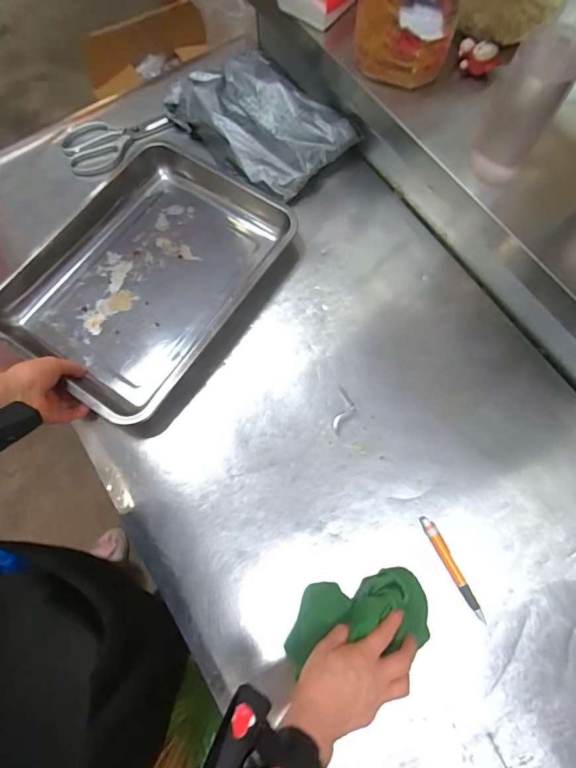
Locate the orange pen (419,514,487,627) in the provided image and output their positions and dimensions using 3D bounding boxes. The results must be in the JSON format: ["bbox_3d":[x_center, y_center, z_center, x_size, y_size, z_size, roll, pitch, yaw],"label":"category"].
[{"bbox_3d":[0.201,0.224,0.511,0.016,0.013,0.132,-28,75,-8],"label":"orange pen"}]

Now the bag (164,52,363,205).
[{"bbox_3d":[-0.045,-0.421,0.675,0.171,0.079,0.259,-44,77,-12],"label":"bag"}]

